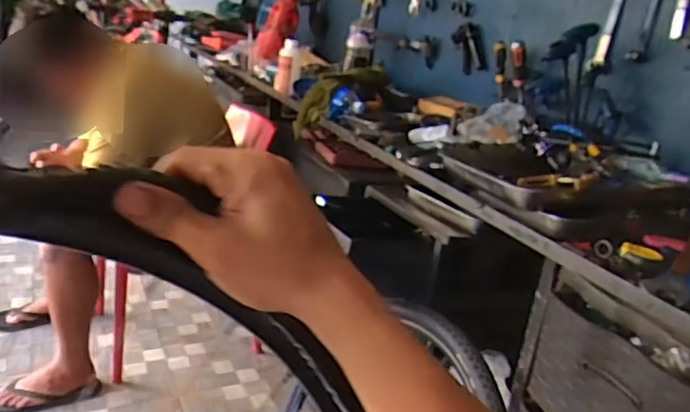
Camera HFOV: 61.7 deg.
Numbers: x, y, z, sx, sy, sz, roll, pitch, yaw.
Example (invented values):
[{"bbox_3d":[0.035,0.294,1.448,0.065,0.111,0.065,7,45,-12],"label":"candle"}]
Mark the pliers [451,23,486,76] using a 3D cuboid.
[{"bbox_3d":[0.357,-0.447,1.644,0.022,0.151,0.103,-13,-13,-29],"label":"pliers"}]

